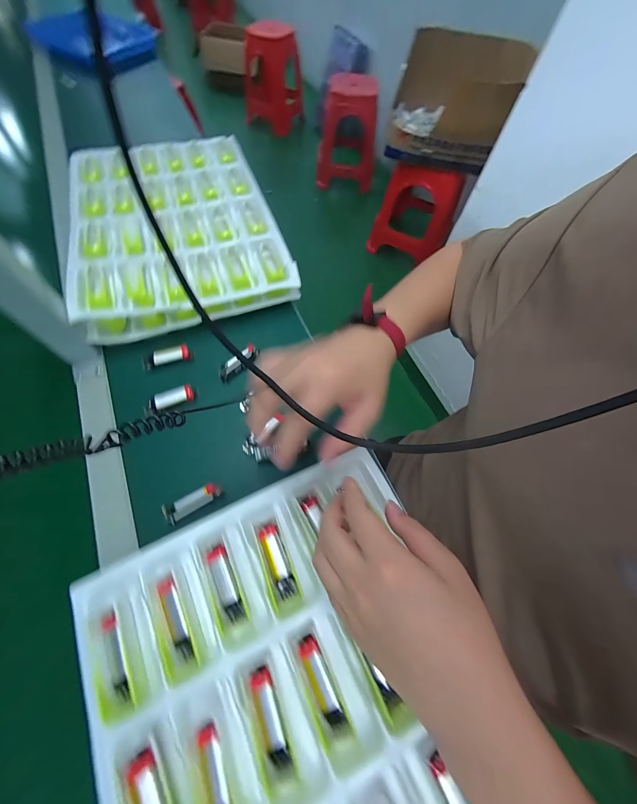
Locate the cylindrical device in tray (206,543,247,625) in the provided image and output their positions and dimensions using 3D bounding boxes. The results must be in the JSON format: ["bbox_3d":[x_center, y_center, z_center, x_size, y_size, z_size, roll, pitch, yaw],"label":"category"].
[{"bbox_3d":[-0.089,0.173,0.277,0.019,0.011,0.067,-25,67,-16],"label":"cylindrical device in tray"}]

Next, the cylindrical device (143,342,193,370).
[{"bbox_3d":[-0.216,-0.066,0.414,0.066,0.016,0.019,-18,65,-12],"label":"cylindrical device"}]

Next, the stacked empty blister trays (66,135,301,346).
[{"bbox_3d":[-0.251,-0.321,0.507,0.315,0.048,0.443,-18,65,-12],"label":"stacked empty blister trays"}]

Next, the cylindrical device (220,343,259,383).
[{"bbox_3d":[-0.115,-0.056,0.412,0.065,0.018,0.019,-40,72,-21],"label":"cylindrical device"}]

